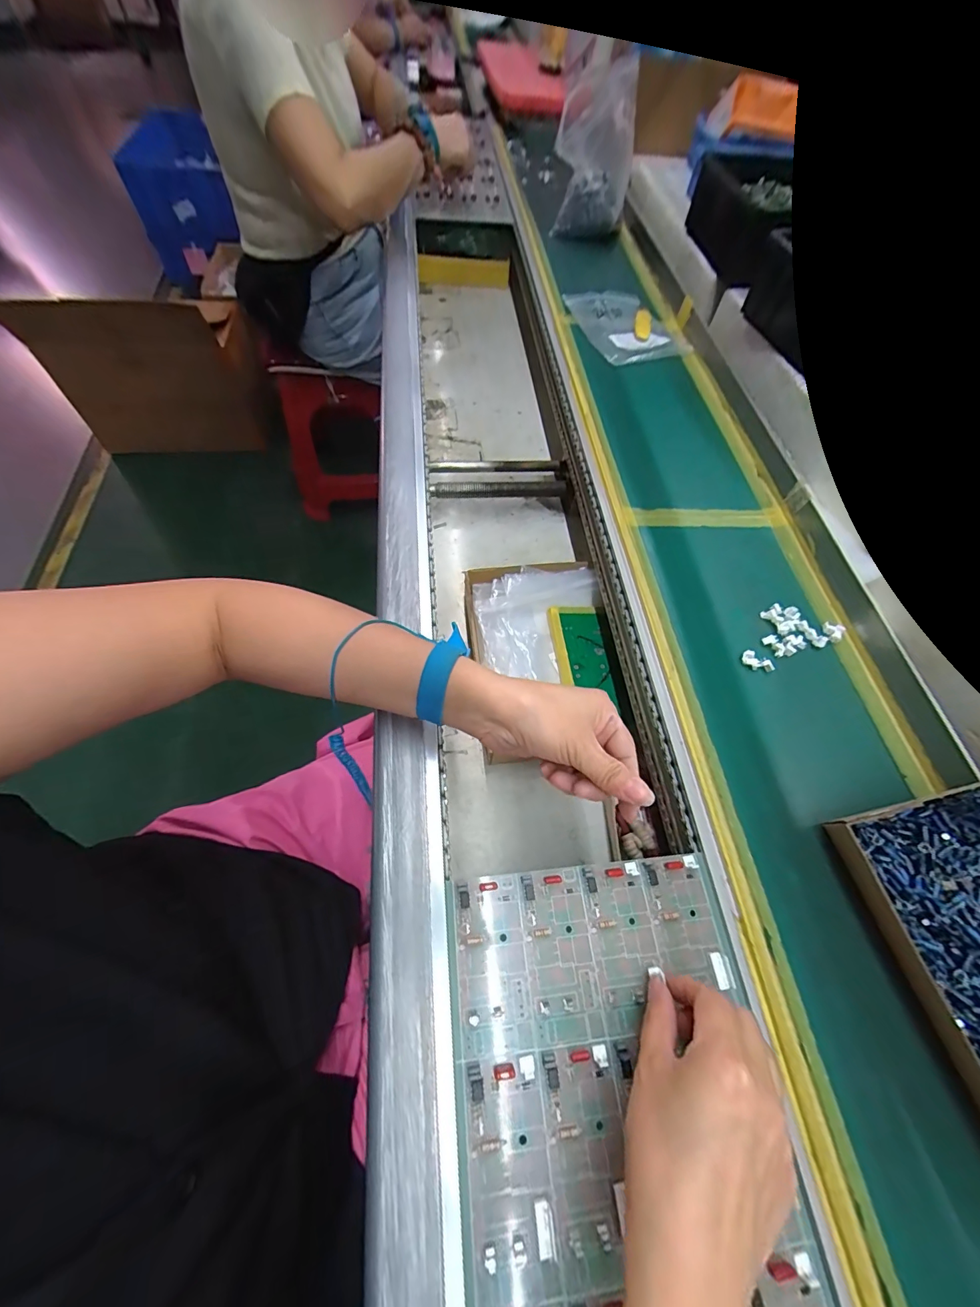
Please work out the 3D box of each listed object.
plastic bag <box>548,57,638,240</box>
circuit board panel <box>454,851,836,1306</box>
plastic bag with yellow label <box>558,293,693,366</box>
[{"bbox_3d":[0.153,-0.730,0.649,0.094,0.164,0.072,32,66,13],"label":"plastic bag"},{"bbox_3d":[0.078,0.277,0.250,0.181,0.013,0.278,-4,64,-5],"label":"circuit board panel"},{"bbox_3d":[0.190,-0.459,0.614,0.131,0.020,0.161,-24,66,-16],"label":"plastic bag with yellow label"}]

